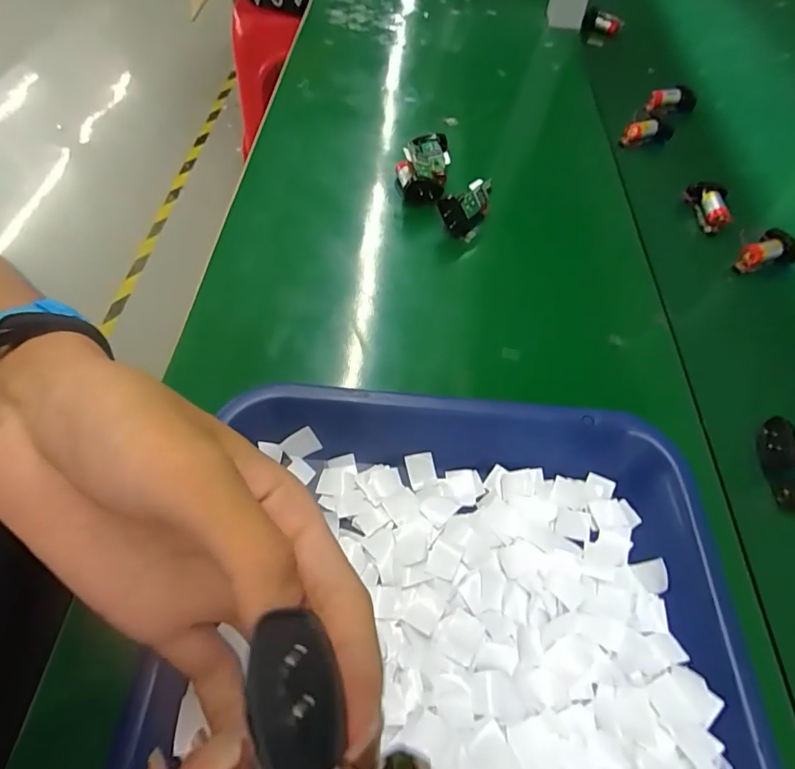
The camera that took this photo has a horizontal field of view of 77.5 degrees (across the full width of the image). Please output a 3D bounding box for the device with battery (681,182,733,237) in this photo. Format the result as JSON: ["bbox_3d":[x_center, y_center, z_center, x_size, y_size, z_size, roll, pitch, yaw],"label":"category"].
[{"bbox_3d":[0.275,-0.157,0.434,0.027,0.019,0.048,-3,56,-4],"label":"device with battery"}]

